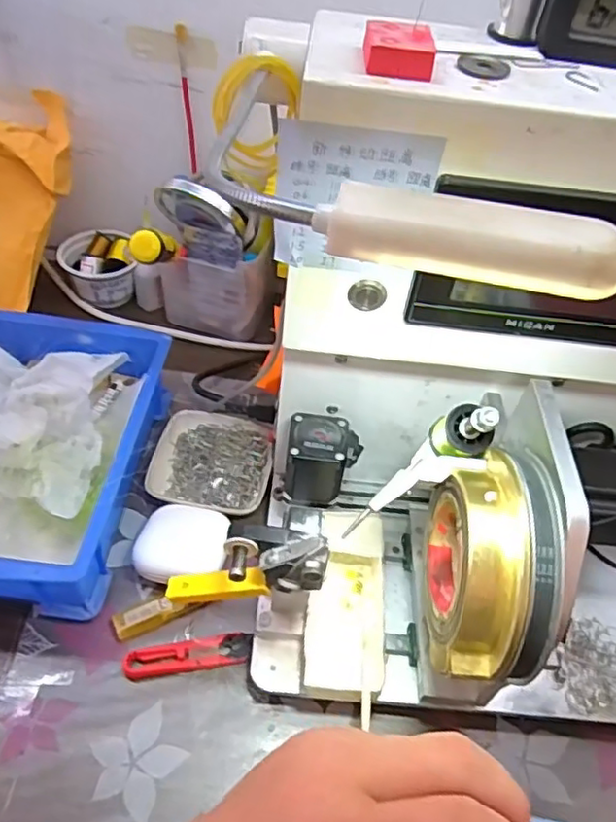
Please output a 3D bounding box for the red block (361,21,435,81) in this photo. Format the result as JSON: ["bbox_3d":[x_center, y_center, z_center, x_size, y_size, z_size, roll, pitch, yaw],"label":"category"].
[{"bbox_3d":[0.040,-0.158,0.275,0.030,0.012,0.030,9,48,1],"label":"red block"}]

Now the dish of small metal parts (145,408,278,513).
[{"bbox_3d":[-0.080,0.044,0.536,0.098,0.020,0.092,15,48,6],"label":"dish of small metal parts"}]

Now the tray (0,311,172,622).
[{"bbox_3d":[-0.221,0.029,0.498,0.178,0.069,0.245,7,48,-1],"label":"tray"}]

